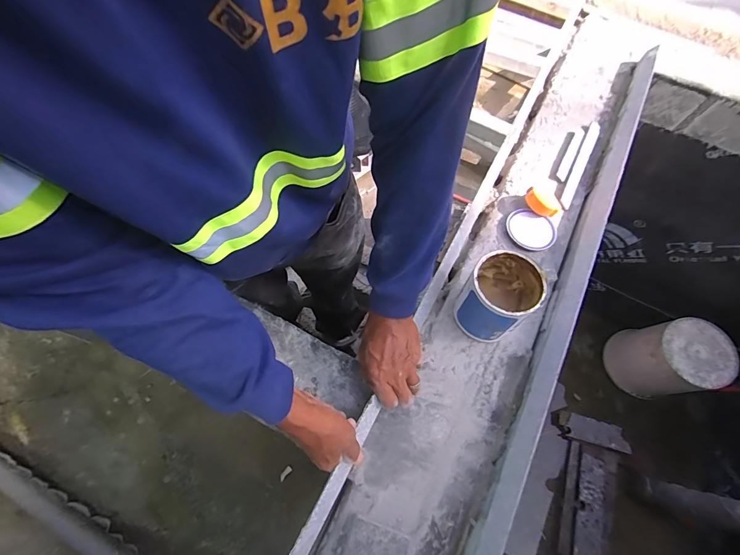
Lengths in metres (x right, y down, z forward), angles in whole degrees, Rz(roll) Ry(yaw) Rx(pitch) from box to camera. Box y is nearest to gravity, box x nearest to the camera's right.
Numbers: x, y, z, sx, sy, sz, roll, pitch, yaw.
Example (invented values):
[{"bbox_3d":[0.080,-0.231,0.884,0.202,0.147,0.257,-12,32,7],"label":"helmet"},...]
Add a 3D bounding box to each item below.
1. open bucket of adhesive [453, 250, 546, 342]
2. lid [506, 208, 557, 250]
[{"bbox_3d":[0.192,0.033,0.542,0.096,0.126,0.094,1,66,-1],"label":"open bucket of adhesive"},{"bbox_3d":[0.298,-0.087,0.658,0.090,0.013,0.073,27,73,13],"label":"lid"}]

